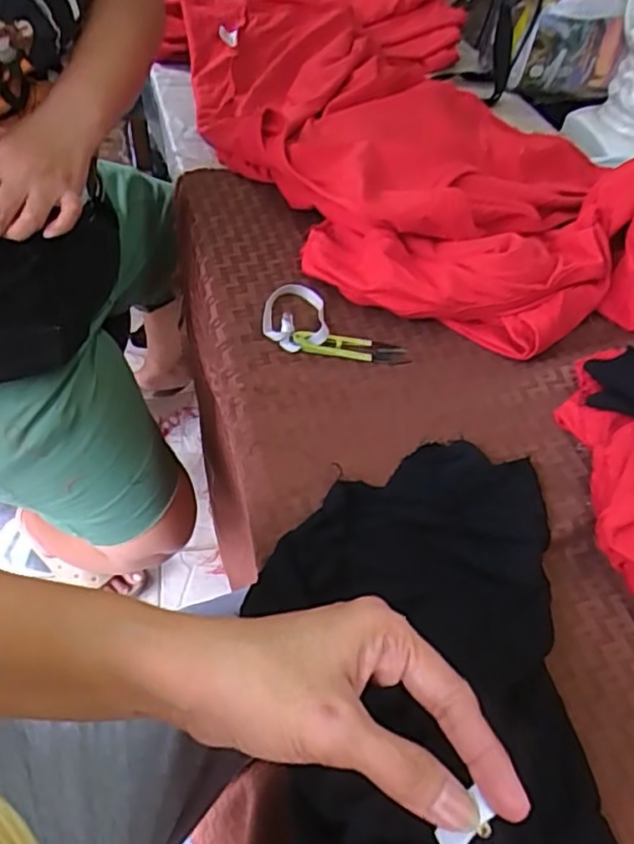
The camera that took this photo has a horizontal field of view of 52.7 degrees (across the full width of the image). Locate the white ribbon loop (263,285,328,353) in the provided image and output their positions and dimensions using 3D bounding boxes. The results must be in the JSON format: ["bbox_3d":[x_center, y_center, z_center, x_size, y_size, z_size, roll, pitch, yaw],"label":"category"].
[{"bbox_3d":[-0.020,-0.095,0.562,0.055,0.011,0.078,-1,54,-5],"label":"white ribbon loop"}]

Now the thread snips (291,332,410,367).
[{"bbox_3d":[0.030,-0.065,0.545,0.097,0.011,0.023,5,54,0],"label":"thread snips"}]

